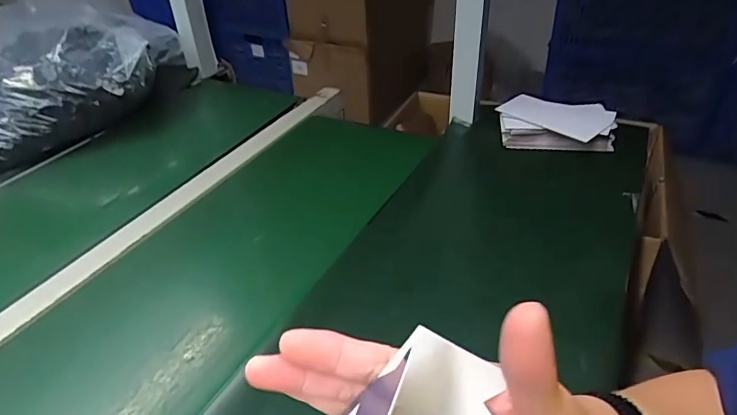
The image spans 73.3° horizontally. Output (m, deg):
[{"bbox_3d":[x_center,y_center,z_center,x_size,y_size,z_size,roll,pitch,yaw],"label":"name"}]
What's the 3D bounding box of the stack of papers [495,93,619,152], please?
[{"bbox_3d":[0.297,-0.129,0.786,0.175,0.049,0.111,3,38,9],"label":"stack of papers"}]

